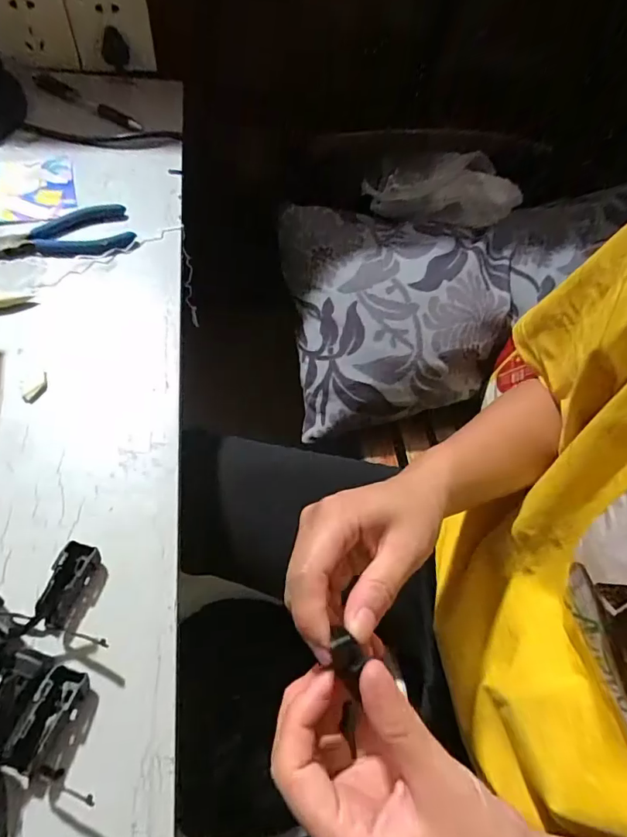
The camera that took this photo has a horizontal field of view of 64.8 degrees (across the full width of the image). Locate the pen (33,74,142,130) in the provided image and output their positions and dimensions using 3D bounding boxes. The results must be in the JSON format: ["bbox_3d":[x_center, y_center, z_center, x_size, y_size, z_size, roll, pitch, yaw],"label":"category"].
[{"bbox_3d":[-0.245,-0.340,0.529,0.148,0.006,0.017,33,61,10],"label":"pen"}]

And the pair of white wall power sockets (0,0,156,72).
[{"bbox_3d":[-0.270,-0.439,0.551,0.167,0.100,0.016,-10,76,-13],"label":"pair of white wall power sockets"}]

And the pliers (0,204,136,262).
[{"bbox_3d":[-0.220,-0.153,0.426,0.126,0.013,0.051,-25,67,-21],"label":"pliers"}]

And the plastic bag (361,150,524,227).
[{"bbox_3d":[0.173,-0.305,0.668,0.198,0.065,0.090,11,59,-2],"label":"plastic bag"}]

